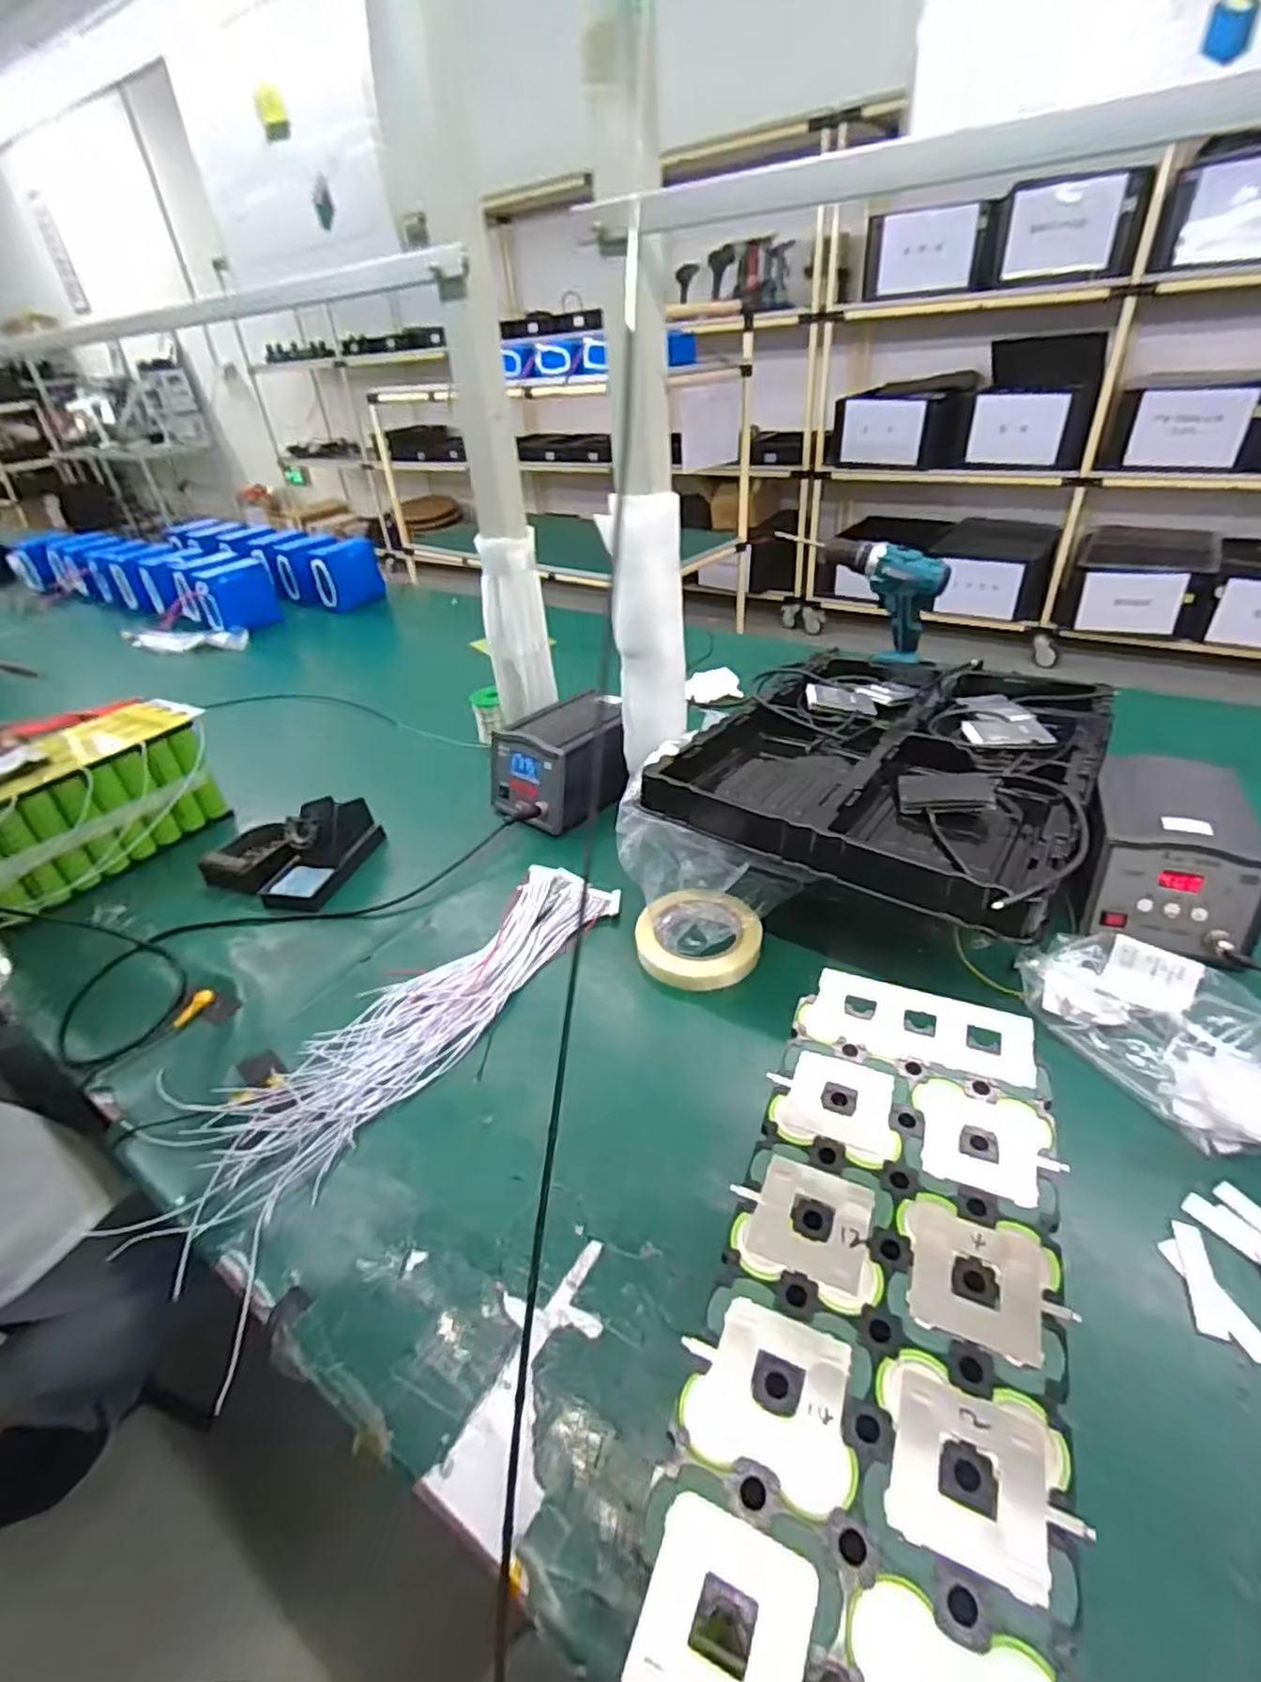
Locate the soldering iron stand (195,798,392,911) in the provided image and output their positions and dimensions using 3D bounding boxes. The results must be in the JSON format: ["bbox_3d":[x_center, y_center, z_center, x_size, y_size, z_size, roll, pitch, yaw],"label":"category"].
[{"bbox_3d":[-0.418,0.004,0.835,0.177,0.068,0.145,3,37,12],"label":"soldering iron stand"}]

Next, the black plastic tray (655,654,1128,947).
[{"bbox_3d":[0.294,-0.105,0.753,0.361,0.065,0.511,18,42,29],"label":"black plastic tray"}]

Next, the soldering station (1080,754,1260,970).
[{"bbox_3d":[0.510,0.015,0.665,0.132,0.117,0.199,13,40,24],"label":"soldering station"}]

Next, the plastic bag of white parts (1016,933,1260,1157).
[{"bbox_3d":[0.419,0.146,0.542,0.116,0.045,0.211,-19,38,-17],"label":"plastic bag of white parts"}]

